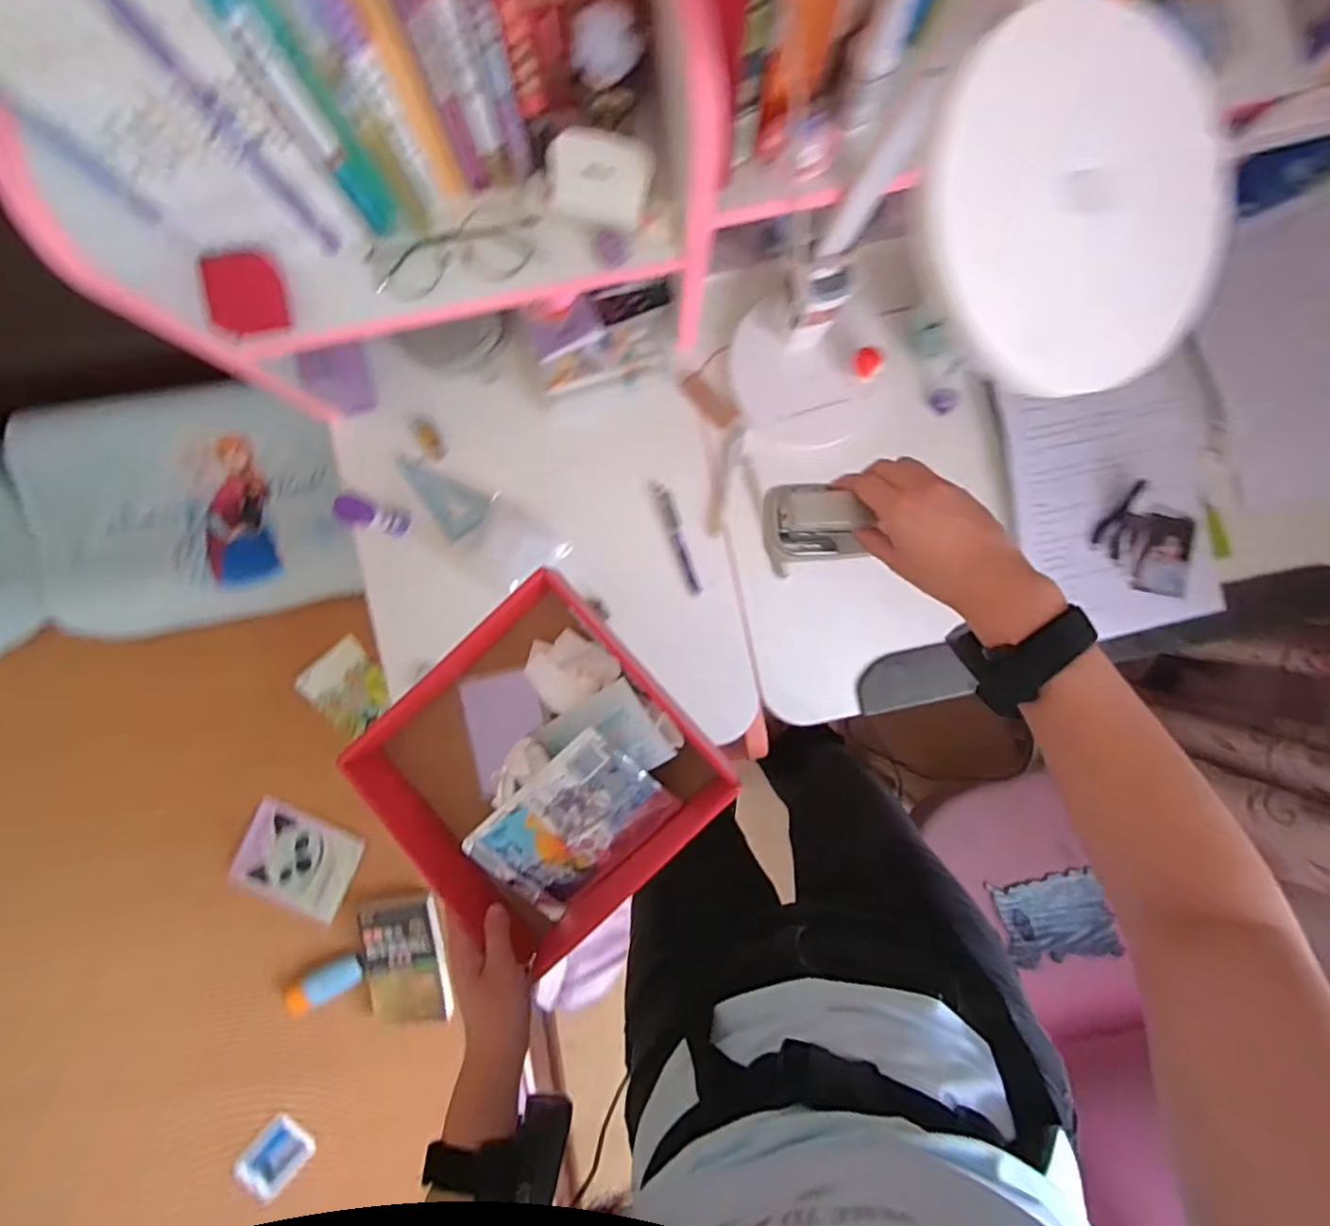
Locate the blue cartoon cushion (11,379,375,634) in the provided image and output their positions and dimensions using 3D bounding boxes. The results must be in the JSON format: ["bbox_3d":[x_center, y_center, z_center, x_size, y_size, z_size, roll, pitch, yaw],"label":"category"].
[{"bbox_3d":[-0.618,-0.128,0.842,0.410,0.147,0.279,-8,93,-1],"label":"blue cartoon cushion"}]

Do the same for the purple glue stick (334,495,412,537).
[{"bbox_3d":[-0.297,-0.099,0.656,0.030,0.126,0.025,17,92,-2],"label":"purple glue stick"}]

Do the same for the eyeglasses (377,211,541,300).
[{"bbox_3d":[-0.167,-0.293,0.517,0.137,0.029,0.036,-9,93,-1],"label":"eyeglasses"}]

